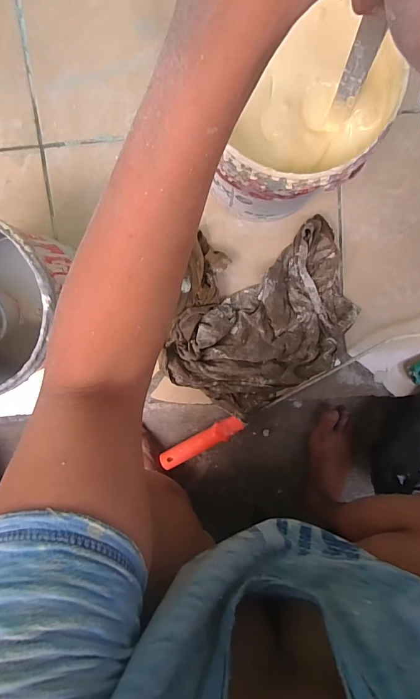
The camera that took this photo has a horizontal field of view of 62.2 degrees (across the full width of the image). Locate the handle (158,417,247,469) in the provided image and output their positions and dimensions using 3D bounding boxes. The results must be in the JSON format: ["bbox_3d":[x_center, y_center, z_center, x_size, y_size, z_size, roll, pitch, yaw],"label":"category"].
[{"bbox_3d":[-0.015,0.151,0.560,0.148,0.026,0.027,-31,98,4],"label":"handle"}]

